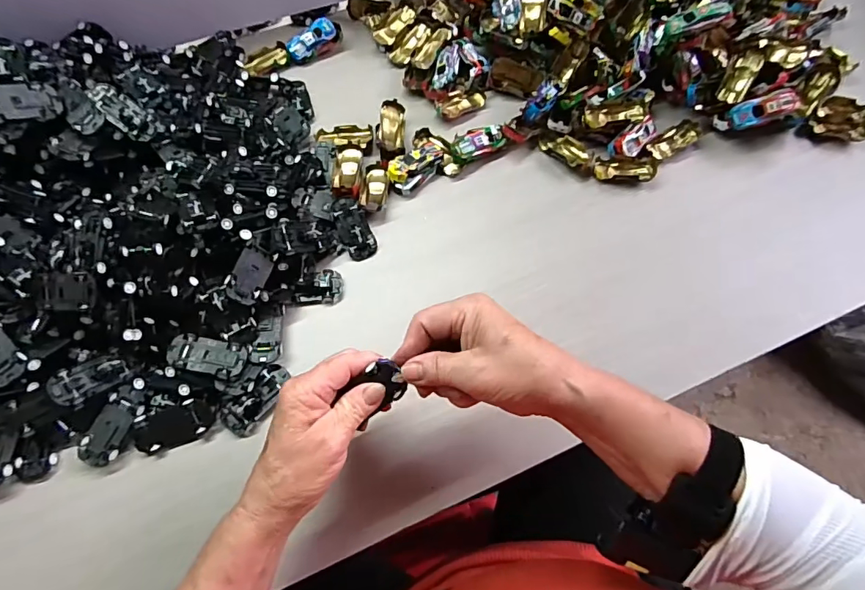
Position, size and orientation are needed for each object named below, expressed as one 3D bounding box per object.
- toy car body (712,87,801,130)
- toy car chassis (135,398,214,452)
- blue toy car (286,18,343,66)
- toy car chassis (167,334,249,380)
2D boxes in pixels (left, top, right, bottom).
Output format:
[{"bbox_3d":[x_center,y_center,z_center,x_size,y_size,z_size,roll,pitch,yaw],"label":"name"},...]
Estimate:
[{"bbox_3d":[0.352,-0.200,0.522,0.078,0.018,0.030,-13,68,23],"label":"toy car body"},{"bbox_3d":[-0.217,0.109,0.403,0.062,0.015,0.029,-17,71,-9],"label":"toy car chassis"},{"bbox_3d":[-0.145,-0.311,0.589,0.069,0.026,0.027,-33,71,-14],"label":"blue toy car"},{"bbox_3d":[-0.194,0.053,0.417,0.062,0.015,0.030,10,67,4],"label":"toy car chassis"}]

